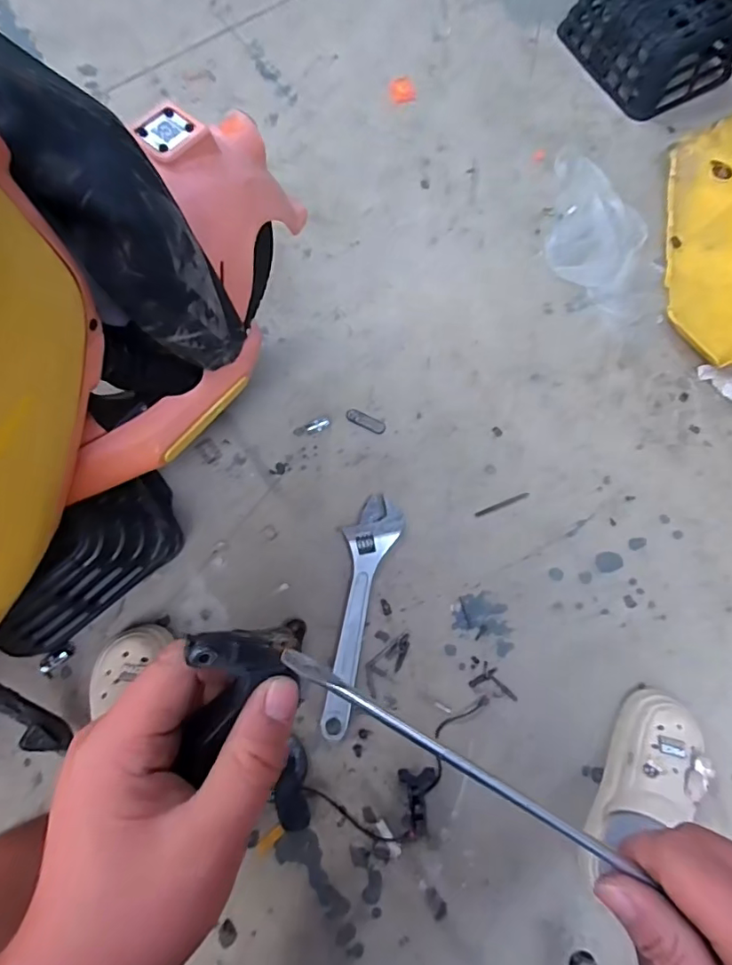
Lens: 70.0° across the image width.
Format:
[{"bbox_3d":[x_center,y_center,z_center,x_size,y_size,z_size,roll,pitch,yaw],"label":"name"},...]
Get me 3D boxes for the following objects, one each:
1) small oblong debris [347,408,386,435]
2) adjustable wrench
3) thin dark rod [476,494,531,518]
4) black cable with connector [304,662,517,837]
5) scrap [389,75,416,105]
[{"bbox_3d":[0.000,-0.104,0.887,0.070,0.009,0.024,27,74,7],"label":"small oblong debris"},{"bbox_3d":[-0.012,0.192,0.782,0.077,0.026,0.347,12,73,3],"label":"adjustable wrench"},{"bbox_3d":[0.221,0.036,0.848,0.094,0.004,0.010,-22,74,-8],"label":"thin dark rod"},{"bbox_3d":[0.086,0.395,0.724,0.313,0.026,0.131,-30,76,-10],"label":"black cable with connector"},{"bbox_3d":[0.076,-0.836,1.114,0.051,0.004,0.079,-18,74,-6],"label":"scrap"}]

